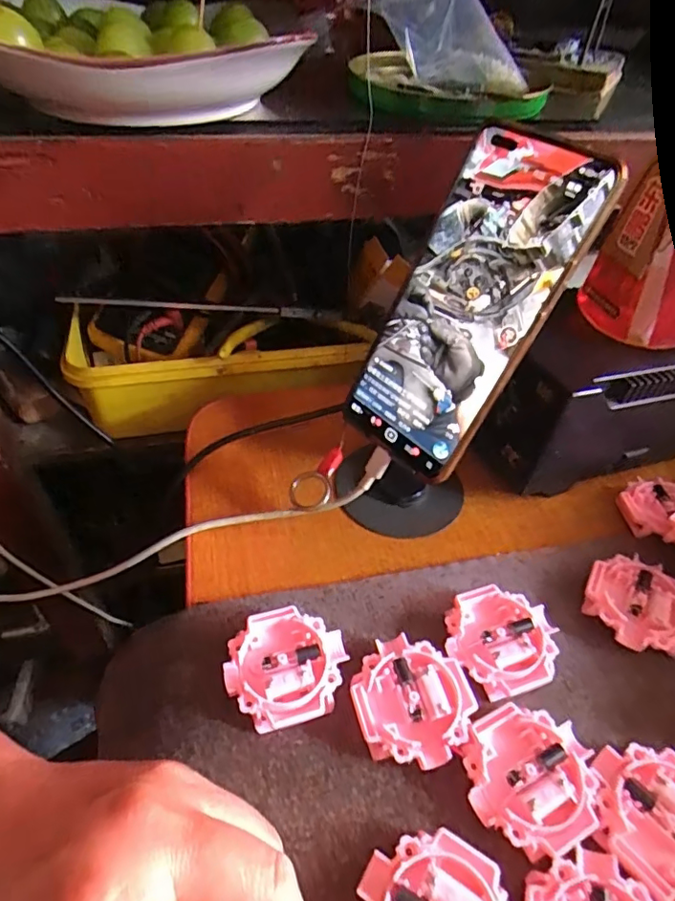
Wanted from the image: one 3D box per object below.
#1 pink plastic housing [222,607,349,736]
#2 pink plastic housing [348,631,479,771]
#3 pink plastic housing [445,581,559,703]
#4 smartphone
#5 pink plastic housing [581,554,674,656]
[{"bbox_3d":[-0.024,0.101,0.256,0.055,0.017,0.051,-11,47,-15],"label":"pink plastic housing"},{"bbox_3d":[0.034,0.114,0.248,0.053,0.016,0.053,-8,46,-12],"label":"pink plastic housing"},{"bbox_3d":[0.081,0.095,0.272,0.053,0.016,0.051,-13,47,-17],"label":"pink plastic housing"},{"bbox_3d":[0.063,-0.068,0.272,0.072,0.162,0.006,41,26,30],"label":"smartphone"},{"bbox_3d":[0.160,0.084,0.291,0.050,0.016,0.052,-18,49,-21],"label":"pink plastic housing"}]

